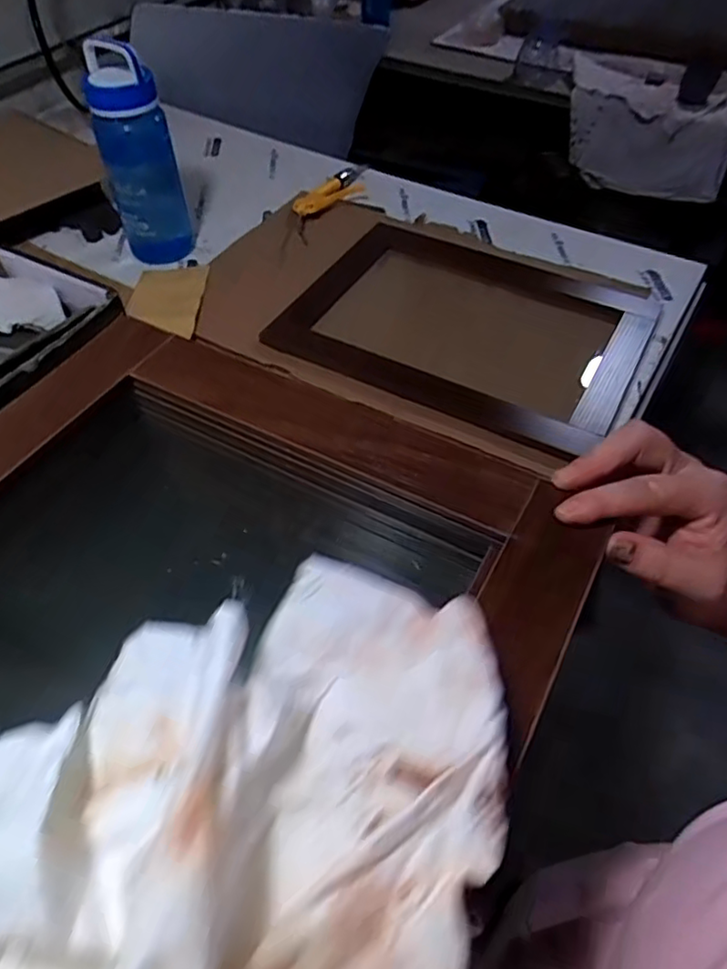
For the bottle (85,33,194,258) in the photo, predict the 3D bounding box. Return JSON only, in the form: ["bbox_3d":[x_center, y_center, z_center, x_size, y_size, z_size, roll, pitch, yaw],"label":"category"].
[{"bbox_3d":[-0.330,-0.479,0.928,0.100,0.281,0.075,-8,53,-6],"label":"bottle"}]

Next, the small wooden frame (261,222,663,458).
[{"bbox_3d":[0.147,-0.244,0.896,0.478,0.035,0.374,23,55,17],"label":"small wooden frame"}]

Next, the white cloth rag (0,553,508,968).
[{"bbox_3d":[-0.044,0.122,0.219,0.228,0.051,0.188,-33,58,-23],"label":"white cloth rag"}]

